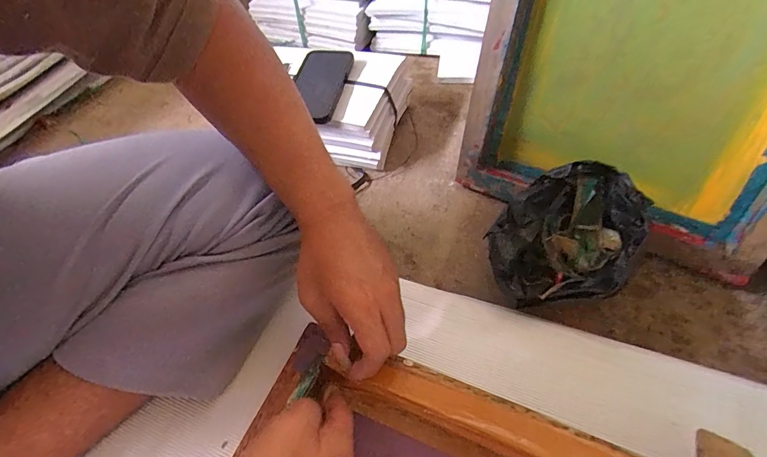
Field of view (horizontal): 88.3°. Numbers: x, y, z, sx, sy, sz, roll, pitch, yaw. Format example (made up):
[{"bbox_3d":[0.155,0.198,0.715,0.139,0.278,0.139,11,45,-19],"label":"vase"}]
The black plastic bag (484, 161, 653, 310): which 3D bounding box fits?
[{"bbox_3d":[0.195,0.022,0.448,0.160,0.115,0.138,-39,58,-23],"label":"black plastic bag"}]

